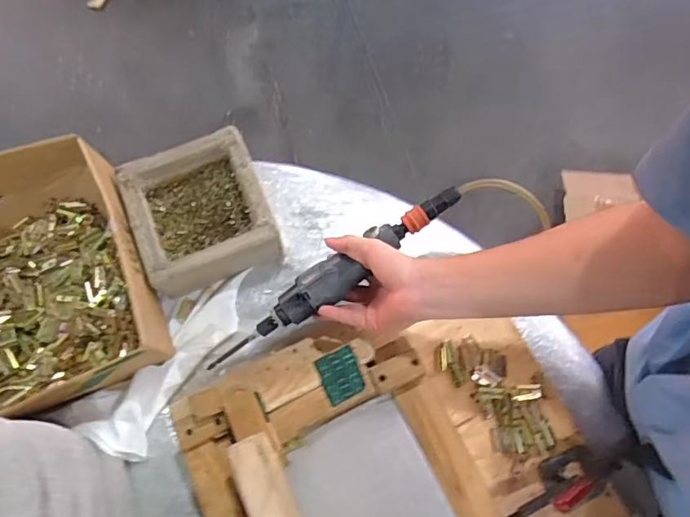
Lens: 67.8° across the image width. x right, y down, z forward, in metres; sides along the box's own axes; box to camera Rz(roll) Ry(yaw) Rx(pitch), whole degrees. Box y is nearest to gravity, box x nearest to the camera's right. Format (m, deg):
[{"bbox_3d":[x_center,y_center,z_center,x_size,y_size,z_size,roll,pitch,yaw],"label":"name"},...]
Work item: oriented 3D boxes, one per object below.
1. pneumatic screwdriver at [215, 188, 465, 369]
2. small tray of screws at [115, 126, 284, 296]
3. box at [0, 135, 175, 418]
[{"bbox_3d":[-0.017,0.024,0.618,0.356,0.034,0.050,-36,76,4],"label":"pneumatic screwdriver"},{"bbox_3d":[-0.178,-0.058,0.646,0.154,0.065,0.163,-21,74,-7],"label":"small tray of screws"},{"bbox_3d":[-0.433,0.049,0.609,0.401,0.106,0.301,-19,74,-6],"label":"box"}]

